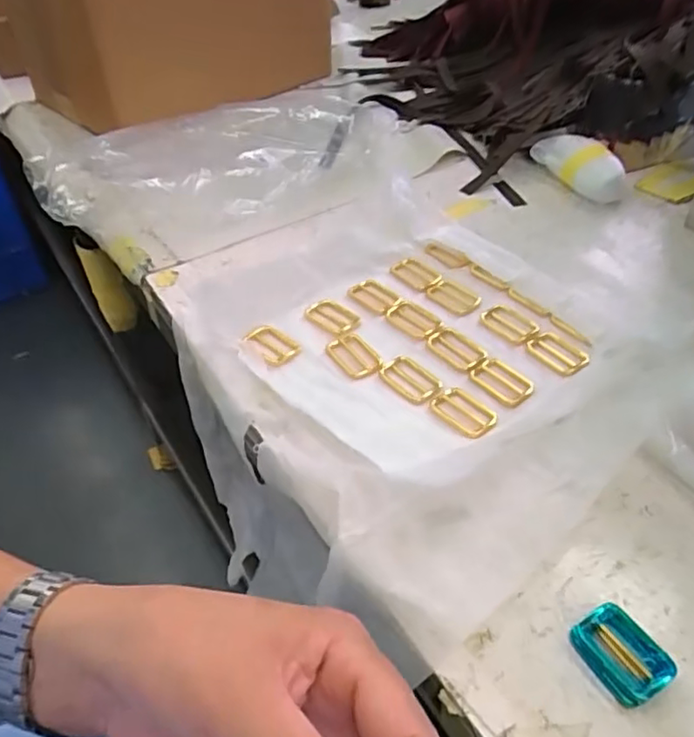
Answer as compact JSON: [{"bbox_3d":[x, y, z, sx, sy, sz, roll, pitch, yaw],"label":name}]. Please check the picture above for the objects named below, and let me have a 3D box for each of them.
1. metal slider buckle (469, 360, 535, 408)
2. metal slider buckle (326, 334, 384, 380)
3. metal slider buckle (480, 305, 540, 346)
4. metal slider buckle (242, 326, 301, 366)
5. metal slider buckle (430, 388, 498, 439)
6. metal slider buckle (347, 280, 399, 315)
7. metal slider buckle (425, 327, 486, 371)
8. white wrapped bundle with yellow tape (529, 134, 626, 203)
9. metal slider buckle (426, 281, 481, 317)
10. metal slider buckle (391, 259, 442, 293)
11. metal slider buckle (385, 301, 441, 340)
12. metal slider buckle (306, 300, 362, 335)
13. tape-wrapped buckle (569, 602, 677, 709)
[{"bbox_3d":[0.114,0.010,0.461,0.046,0.004,0.033,34,53,30],"label":"metal slider buckle"},{"bbox_3d":[0.006,-0.009,0.484,0.033,0.004,0.051,-23,48,-22],"label":"metal slider buckle"},{"bbox_3d":[0.133,-0.036,0.509,0.030,0.004,0.049,-26,49,-24],"label":"metal slider buckle"},{"bbox_3d":[-0.059,-0.019,0.491,0.045,0.008,0.033,30,51,27],"label":"metal slider buckle"},{"bbox_3d":[0.083,0.030,0.438,0.032,0.005,0.045,-31,52,-28],"label":"metal slider buckle"},{"bbox_3d":[0.023,-0.064,0.540,0.024,0.006,0.048,-30,51,-27],"label":"metal slider buckle"},{"bbox_3d":[0.086,-0.016,0.488,0.029,0.004,0.049,-30,51,-27],"label":"metal slider buckle"},{"bbox_3d":[0.249,-0.222,0.674,0.056,0.036,0.111,-12,45,-12],"label":"white wrapped bundle with yellow tape"},{"bbox_3d":[0.092,-0.061,0.540,0.027,0.006,0.046,-33,52,-29],"label":"metal slider buckle"},{"bbox_3d":[0.063,-0.085,0.565,0.024,0.007,0.048,-32,52,-28],"label":"metal slider buckle"},{"bbox_3d":[0.056,-0.040,0.517,0.028,0.007,0.047,-33,53,-29],"label":"metal slider buckle"},{"bbox_3d":[-0.012,-0.044,0.519,0.048,0.007,0.028,31,52,29],"label":"metal slider buckle"},{"bbox_3d":[0.137,0.144,0.314,0.033,0.013,0.045,-25,49,-23],"label":"tape-wrapped buckle"}]

